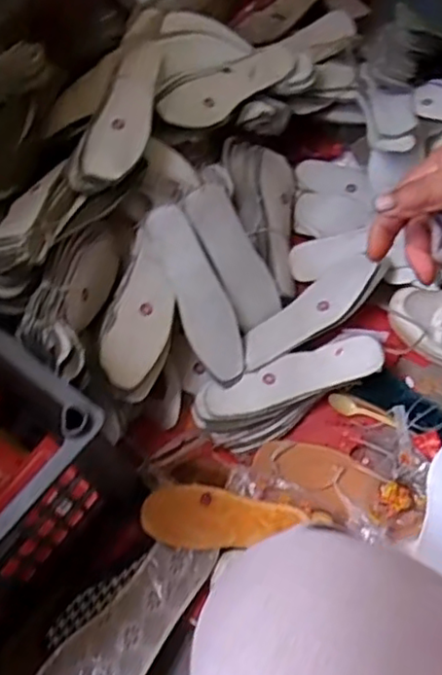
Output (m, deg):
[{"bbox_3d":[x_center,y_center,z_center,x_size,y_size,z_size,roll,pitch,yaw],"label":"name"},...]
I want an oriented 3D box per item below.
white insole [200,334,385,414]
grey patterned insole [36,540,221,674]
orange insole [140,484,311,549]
[{"bbox_3d":[0.085,0.045,0.783,0.219,0.021,0.057,-15,64,-4],"label":"white insole"},{"bbox_3d":[-0.102,0.310,0.655,0.079,0.029,0.242,39,72,19],"label":"grey patterned insole"},{"bbox_3d":[0.003,0.199,0.705,0.190,0.008,0.063,9,63,-5],"label":"orange insole"}]

